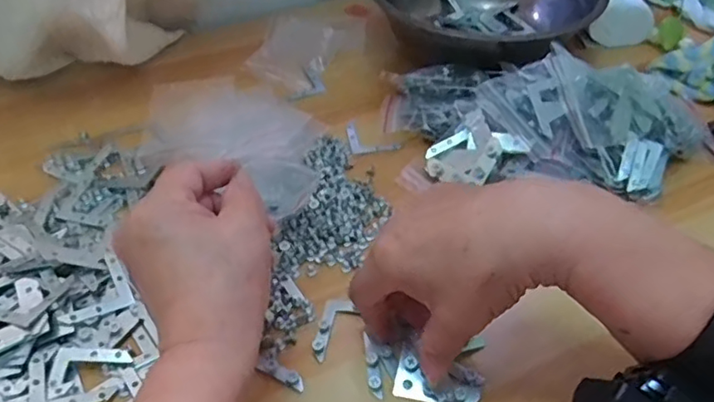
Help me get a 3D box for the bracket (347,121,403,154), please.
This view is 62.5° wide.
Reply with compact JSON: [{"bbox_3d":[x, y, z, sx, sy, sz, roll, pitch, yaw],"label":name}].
[{"bbox_3d":[0.013,-0.053,0.481,0.039,0.007,0.041,-8,45,-7],"label":"bracket"}]

